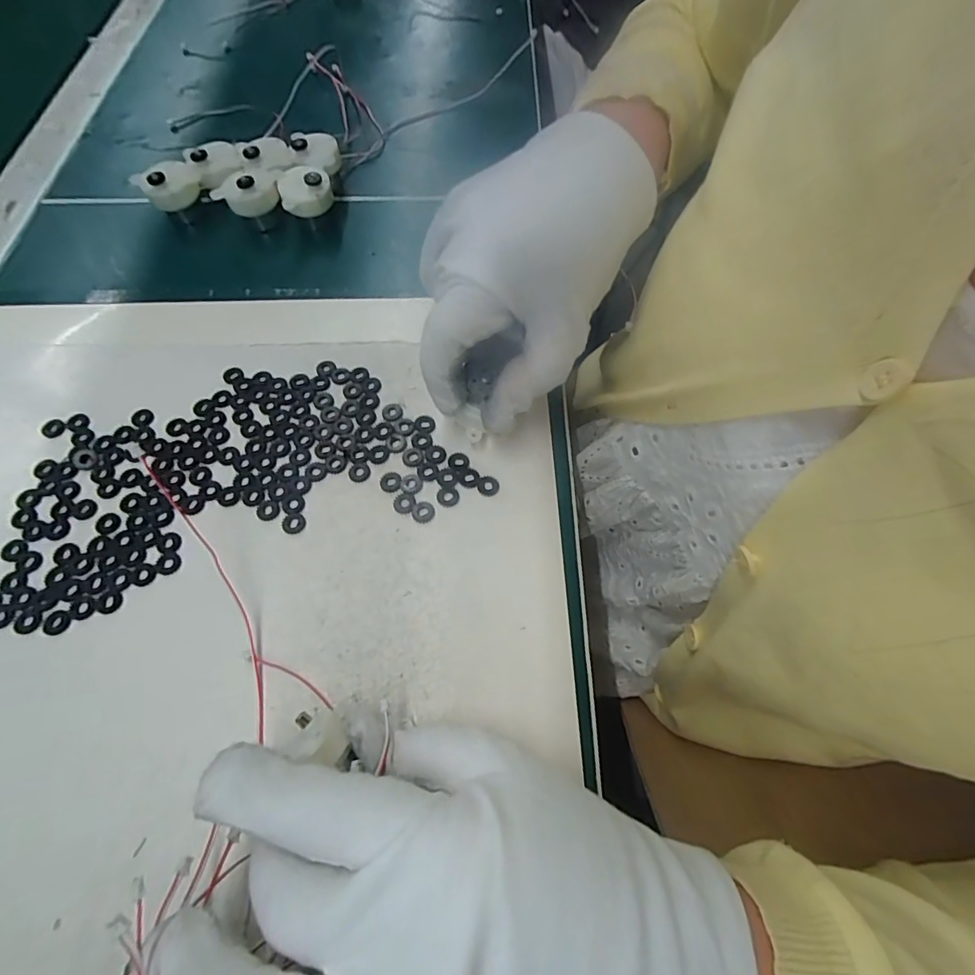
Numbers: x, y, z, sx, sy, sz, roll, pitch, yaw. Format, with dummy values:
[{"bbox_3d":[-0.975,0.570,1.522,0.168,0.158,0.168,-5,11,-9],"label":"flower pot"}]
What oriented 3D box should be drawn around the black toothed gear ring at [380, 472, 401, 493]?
[{"bbox_3d":[-0.048,-0.003,0.246,0.010,0.004,0.010,0,64,0],"label":"black toothed gear ring"}]

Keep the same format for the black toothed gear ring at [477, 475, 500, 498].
[{"bbox_3d":[0.000,-0.001,0.246,0.010,0.004,0.011,0,64,0],"label":"black toothed gear ring"}]

